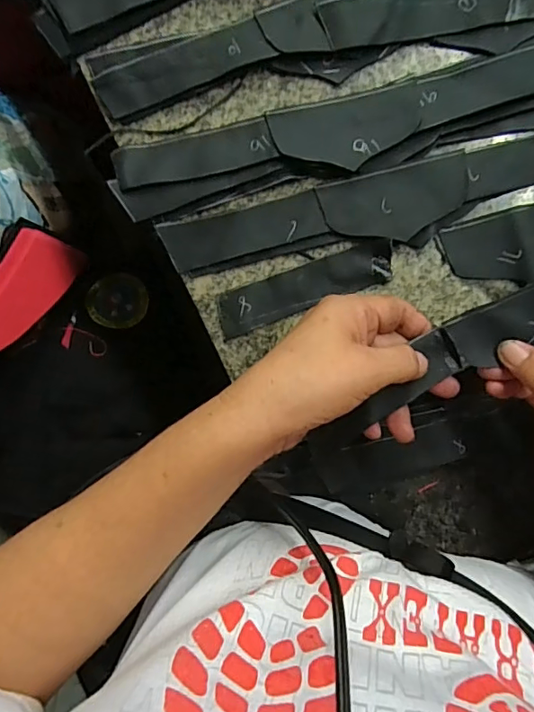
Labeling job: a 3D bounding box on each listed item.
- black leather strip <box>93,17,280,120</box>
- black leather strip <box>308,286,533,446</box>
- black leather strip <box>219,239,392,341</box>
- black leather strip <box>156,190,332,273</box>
[{"bbox_3d":[-0.052,-0.180,0.321,0.110,0.007,0.029,-16,94,7],"label":"black leather strip"},{"bbox_3d":[0.116,0.001,0.292,0.200,0.016,0.041,-29,93,18],"label":"black leather strip"},{"bbox_3d":[0.024,-0.044,0.333,0.117,0.005,0.027,-19,94,7],"label":"black leather strip"},{"bbox_3d":[-0.015,-0.081,0.331,0.102,0.007,0.031,-13,94,6],"label":"black leather strip"}]

